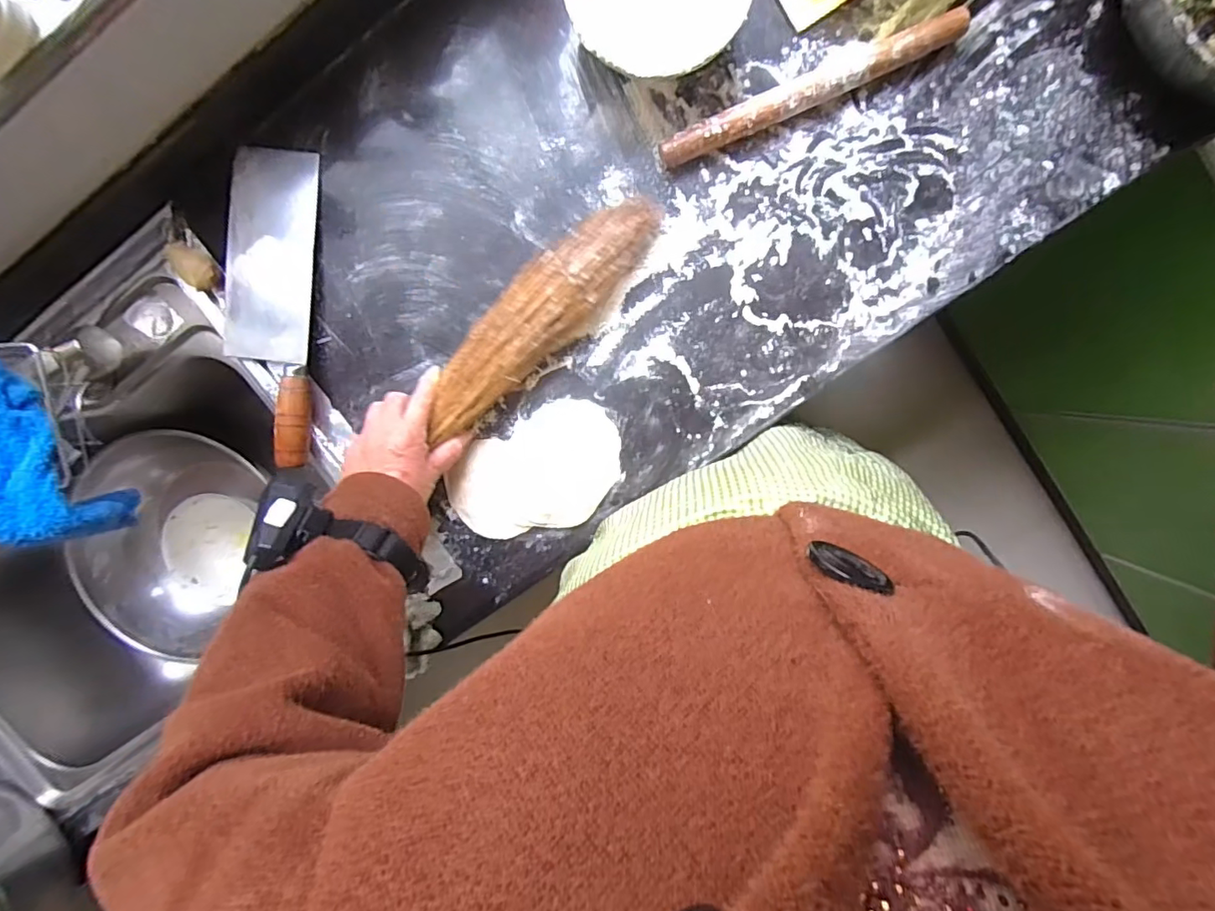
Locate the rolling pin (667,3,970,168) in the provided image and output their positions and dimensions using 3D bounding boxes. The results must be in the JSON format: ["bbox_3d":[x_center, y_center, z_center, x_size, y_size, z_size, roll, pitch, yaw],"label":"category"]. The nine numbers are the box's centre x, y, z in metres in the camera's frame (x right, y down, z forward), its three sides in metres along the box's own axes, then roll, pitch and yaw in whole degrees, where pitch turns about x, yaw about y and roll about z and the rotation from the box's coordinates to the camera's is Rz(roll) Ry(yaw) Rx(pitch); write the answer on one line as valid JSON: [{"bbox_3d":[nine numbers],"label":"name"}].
[{"bbox_3d":[0.180,-0.329,0.486,0.277,0.027,0.030,-22,98,6],"label":"rolling pin"}]

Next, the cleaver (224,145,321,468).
[{"bbox_3d":[-0.340,-0.148,0.534,0.089,0.039,0.300,4,100,2],"label":"cleaver"}]

